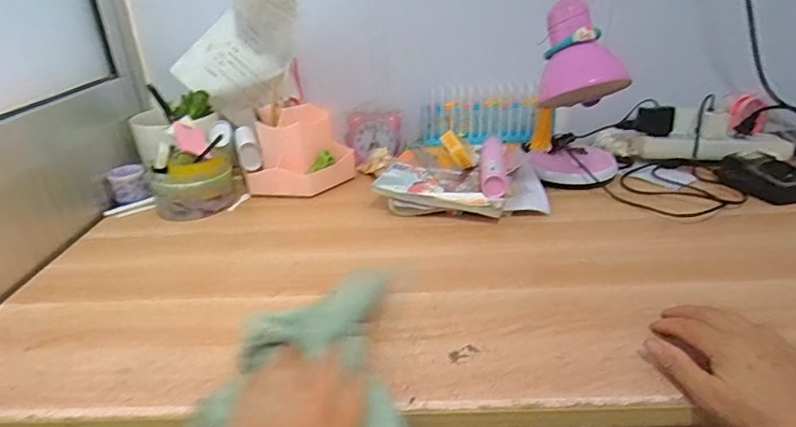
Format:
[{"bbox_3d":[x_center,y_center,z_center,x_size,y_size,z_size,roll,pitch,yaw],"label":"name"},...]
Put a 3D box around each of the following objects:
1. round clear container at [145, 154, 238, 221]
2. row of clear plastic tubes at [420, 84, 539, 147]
[{"bbox_3d":[-0.309,-0.046,0.756,0.112,0.084,0.107,-2,26,1],"label":"round clear container"},{"bbox_3d":[0.142,-0.171,0.860,0.198,0.090,0.045,-3,26,0],"label":"row of clear plastic tubes"}]

